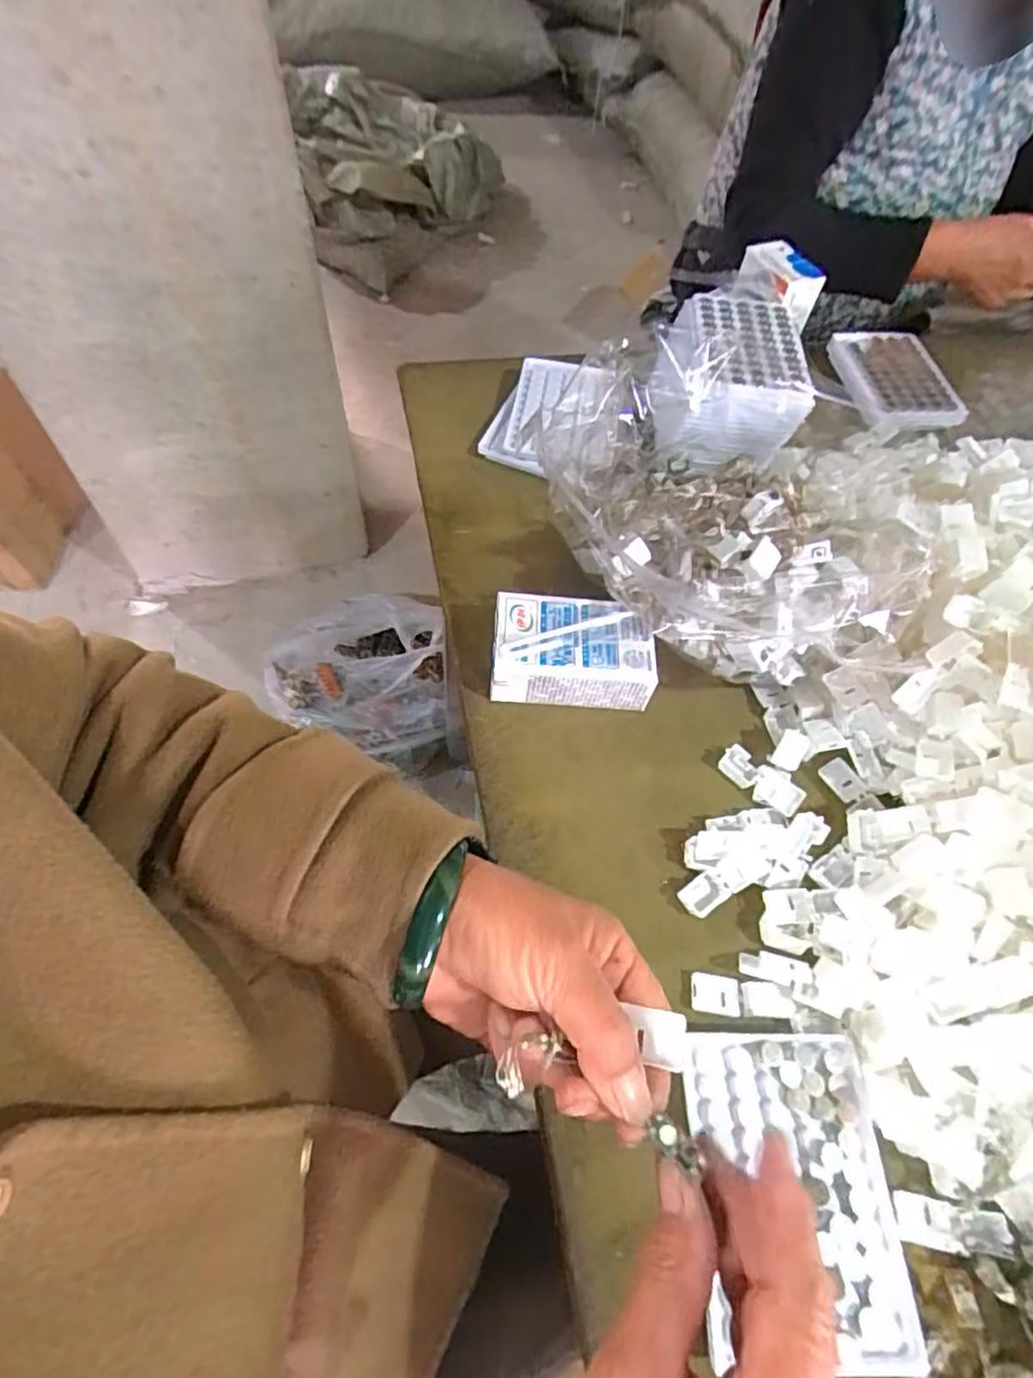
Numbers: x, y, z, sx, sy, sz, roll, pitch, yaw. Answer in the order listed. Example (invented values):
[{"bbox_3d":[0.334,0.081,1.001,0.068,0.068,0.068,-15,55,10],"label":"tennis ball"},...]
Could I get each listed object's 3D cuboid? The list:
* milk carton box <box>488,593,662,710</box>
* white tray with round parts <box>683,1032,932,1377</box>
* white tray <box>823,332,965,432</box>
[{"bbox_3d":[0.037,-0.026,0.446,0.104,0.038,0.063,3,60,-2],"label":"milk carton box"},{"bbox_3d":[0.136,0.238,0.314,0.090,0.010,0.131,-1,60,-5],"label":"white tray with round parts"},{"bbox_3d":[0.370,-0.300,0.643,0.099,0.026,0.139,-5,60,-7],"label":"white tray"}]

